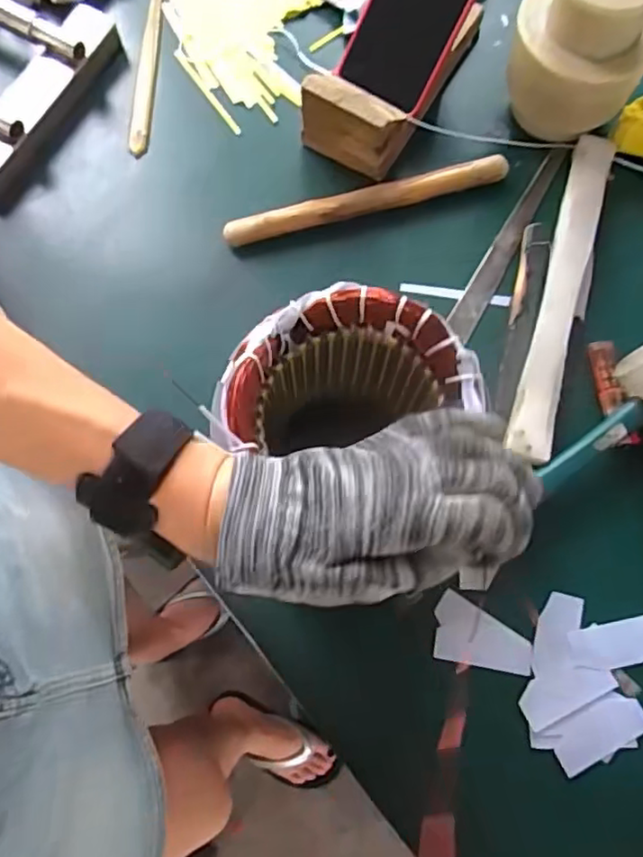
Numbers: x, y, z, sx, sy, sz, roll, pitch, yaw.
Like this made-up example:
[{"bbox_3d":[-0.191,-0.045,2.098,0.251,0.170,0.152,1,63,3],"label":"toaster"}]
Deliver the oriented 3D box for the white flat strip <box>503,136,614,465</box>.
[{"bbox_3d":[0.196,-0.117,0.505,0.031,0.009,0.298,14,71,14],"label":"white flat strip"}]

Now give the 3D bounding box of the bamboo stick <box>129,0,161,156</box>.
[{"bbox_3d":[-0.161,-0.346,0.584,0.018,0.007,0.206,2,75,0],"label":"bamboo stick"}]

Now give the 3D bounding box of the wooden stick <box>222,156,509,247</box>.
[{"bbox_3d":[0.040,-0.196,0.541,0.249,0.019,0.022,-16,76,-5],"label":"wooden stick"}]

